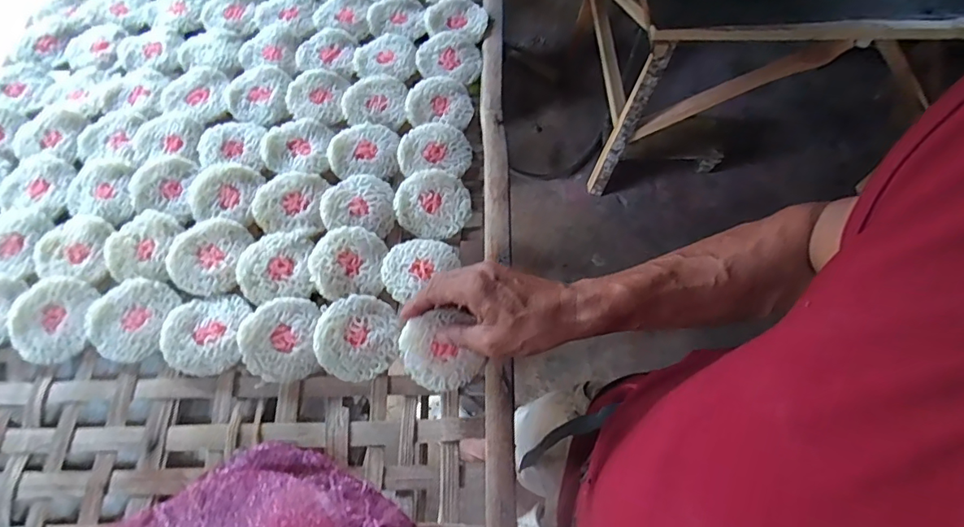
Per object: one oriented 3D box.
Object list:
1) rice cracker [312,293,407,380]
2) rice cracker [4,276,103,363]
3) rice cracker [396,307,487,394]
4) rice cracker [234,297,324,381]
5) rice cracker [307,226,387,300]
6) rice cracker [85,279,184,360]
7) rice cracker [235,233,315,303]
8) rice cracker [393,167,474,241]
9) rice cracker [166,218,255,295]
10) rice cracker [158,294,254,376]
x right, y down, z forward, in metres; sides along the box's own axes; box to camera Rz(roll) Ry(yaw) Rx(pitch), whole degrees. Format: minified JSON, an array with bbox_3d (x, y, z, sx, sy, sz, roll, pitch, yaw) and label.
[{"bbox_3d":[-0.115,0.068,0.478,0.074,0.016,0.078,39,67,12],"label":"rice cracker"},{"bbox_3d":[-0.401,0.052,0.477,0.075,0.012,0.077,2,65,-5],"label":"rice cracker"},{"bbox_3d":[-0.040,0.080,0.468,0.069,0.007,0.071,-20,96,4],"label":"rice cracker"},{"bbox_3d":[-0.187,0.071,0.476,0.072,0.020,0.071,-1,65,-7],"label":"rice cracker"},{"bbox_3d":[-0.132,-0.001,0.503,0.070,0.010,0.072,2,65,-5],"label":"rice cracker"},{"bbox_3d":[-0.328,0.052,0.481,0.074,0.019,0.075,2,65,-5],"label":"rice cracker"},{"bbox_3d":[-0.200,0.002,0.497,0.070,0.004,0.071,-3,65,-8],"label":"rice cracker"},{"bbox_3d":[-0.050,-0.065,0.537,0.077,0.009,0.074,33,66,9],"label":"rice cracker"},{"bbox_3d":[-0.269,-0.010,0.499,0.072,0.004,0.075,2,65,-5],"label":"rice cracker"},{"bbox_3d":[-0.256,0.064,0.472,0.073,0.008,0.071,6,68,1],"label":"rice cracker"}]

